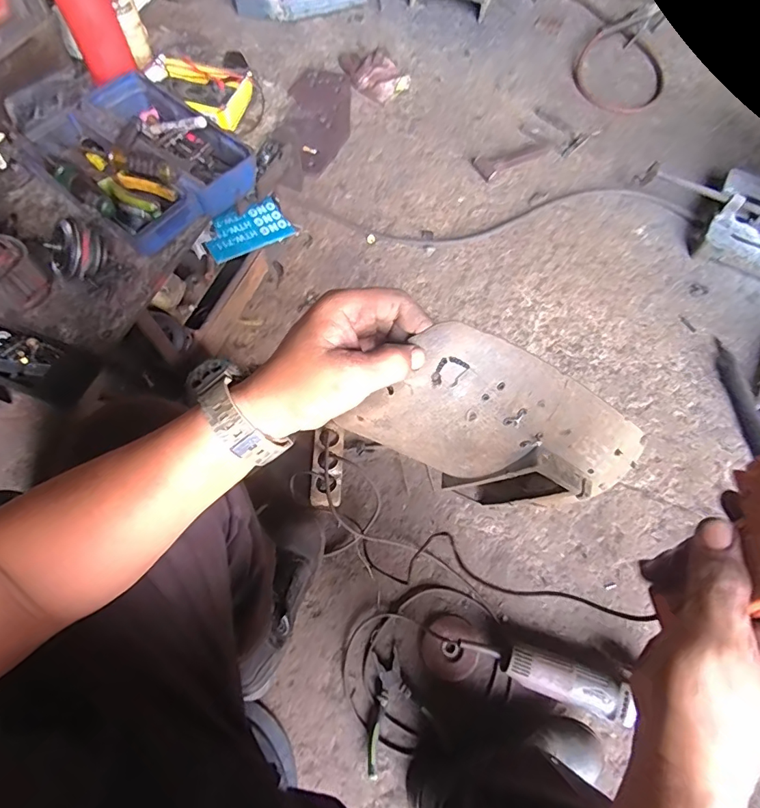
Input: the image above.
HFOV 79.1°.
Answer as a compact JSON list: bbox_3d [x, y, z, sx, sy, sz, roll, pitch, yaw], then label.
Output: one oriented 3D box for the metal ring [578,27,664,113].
[{"bbox_3d":[0.773,-1.052,1.458,0.262,0.027,0.368,27,71,6],"label":"metal ring"}]

